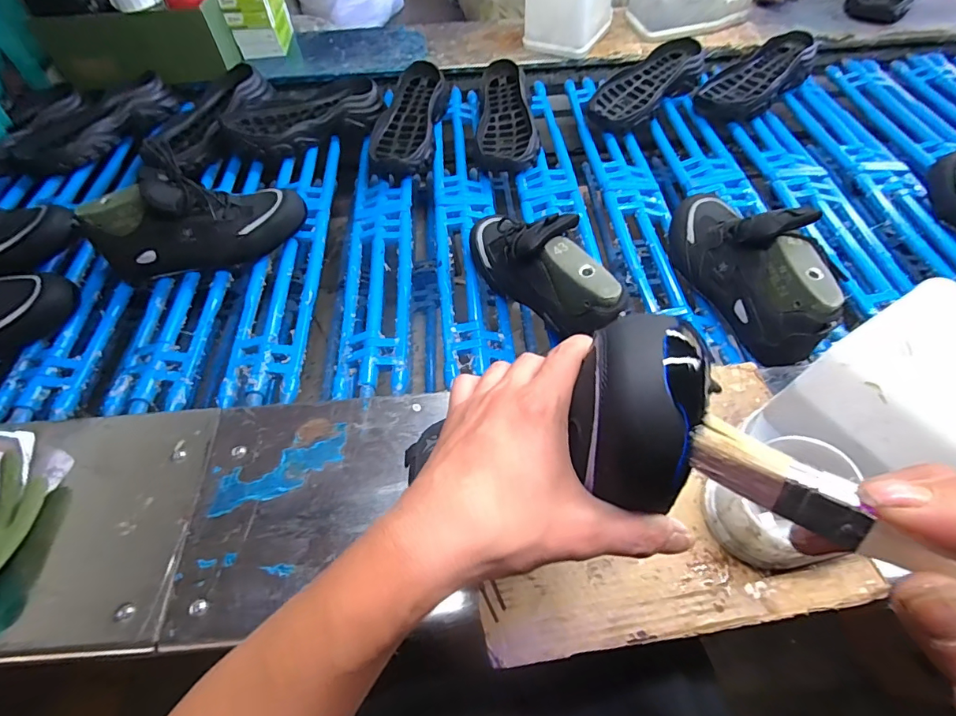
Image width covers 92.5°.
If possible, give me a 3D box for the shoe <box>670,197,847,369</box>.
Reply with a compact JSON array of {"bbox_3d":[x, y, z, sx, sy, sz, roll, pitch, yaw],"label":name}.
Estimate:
[{"bbox_3d":[0.336,-0.124,0.576,0.084,0.142,0.286,-10,57,-5],"label":"shoe"}]

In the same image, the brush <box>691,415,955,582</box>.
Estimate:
[{"bbox_3d":[0.148,0.064,0.146,0.157,0.021,0.014,26,60,37],"label":"brush"}]

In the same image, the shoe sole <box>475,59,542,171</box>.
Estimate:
[{"bbox_3d":[0.055,-0.460,0.865,0.112,0.060,0.313,-1,56,2],"label":"shoe sole"}]

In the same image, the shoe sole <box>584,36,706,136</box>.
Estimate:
[{"bbox_3d":[0.327,-0.540,0.893,0.131,0.037,0.297,38,65,23],"label":"shoe sole"}]

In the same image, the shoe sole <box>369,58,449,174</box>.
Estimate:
[{"bbox_3d":[-0.129,-0.456,0.866,0.118,0.052,0.307,6,57,6],"label":"shoe sole"}]

